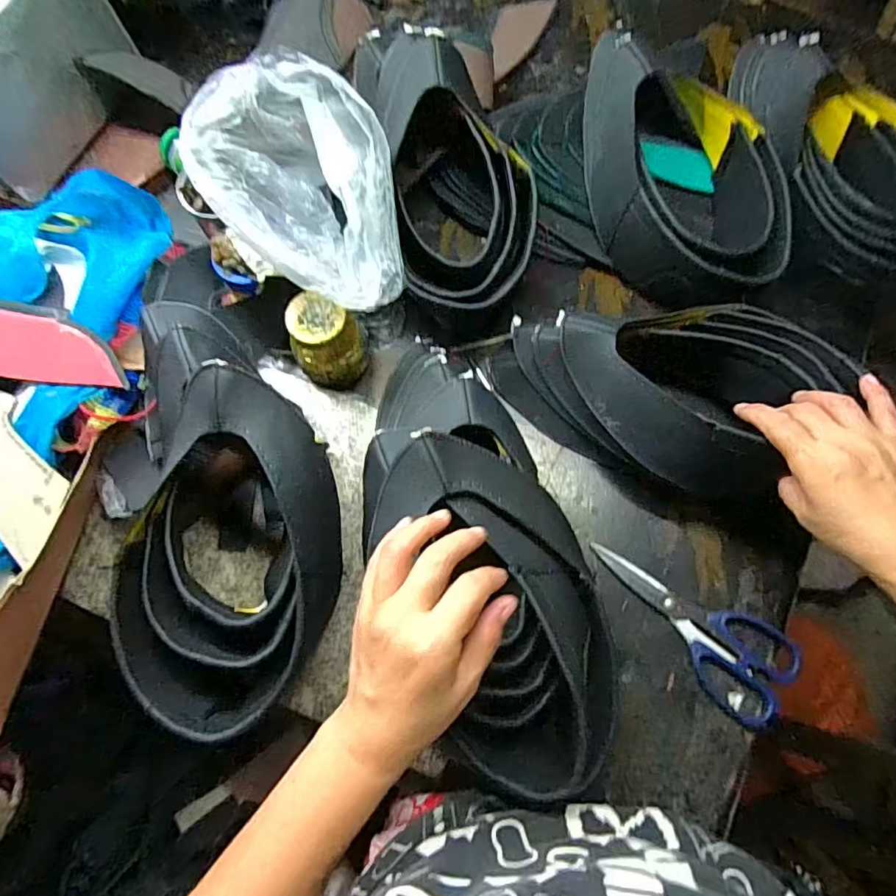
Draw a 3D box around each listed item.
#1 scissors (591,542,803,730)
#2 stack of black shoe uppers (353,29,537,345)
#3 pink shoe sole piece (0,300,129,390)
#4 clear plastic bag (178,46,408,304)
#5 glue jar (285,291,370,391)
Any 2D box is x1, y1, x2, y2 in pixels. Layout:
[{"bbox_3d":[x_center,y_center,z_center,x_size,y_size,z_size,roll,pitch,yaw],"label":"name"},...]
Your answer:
[{"bbox_3d":[0.204,0.151,0.461,0.184,0.022,0.078,37,77,11],"label":"scissors"},{"bbox_3d":[-0.002,-0.282,0.552,0.138,0.118,0.318,-14,89,-3],"label":"stack of black shoe uppers"},{"bbox_3d":[-0.392,-0.098,0.463,0.226,0.034,0.068,12,74,4],"label":"pink shoe sole piece"},{"bbox_3d":[-0.128,-0.224,0.459,0.158,0.085,0.202,-12,73,-3],"label":"clear plastic bag"},{"bbox_3d":[-0.113,-0.098,0.503,0.062,0.081,0.057,0,73,1],"label":"glue jar"}]

